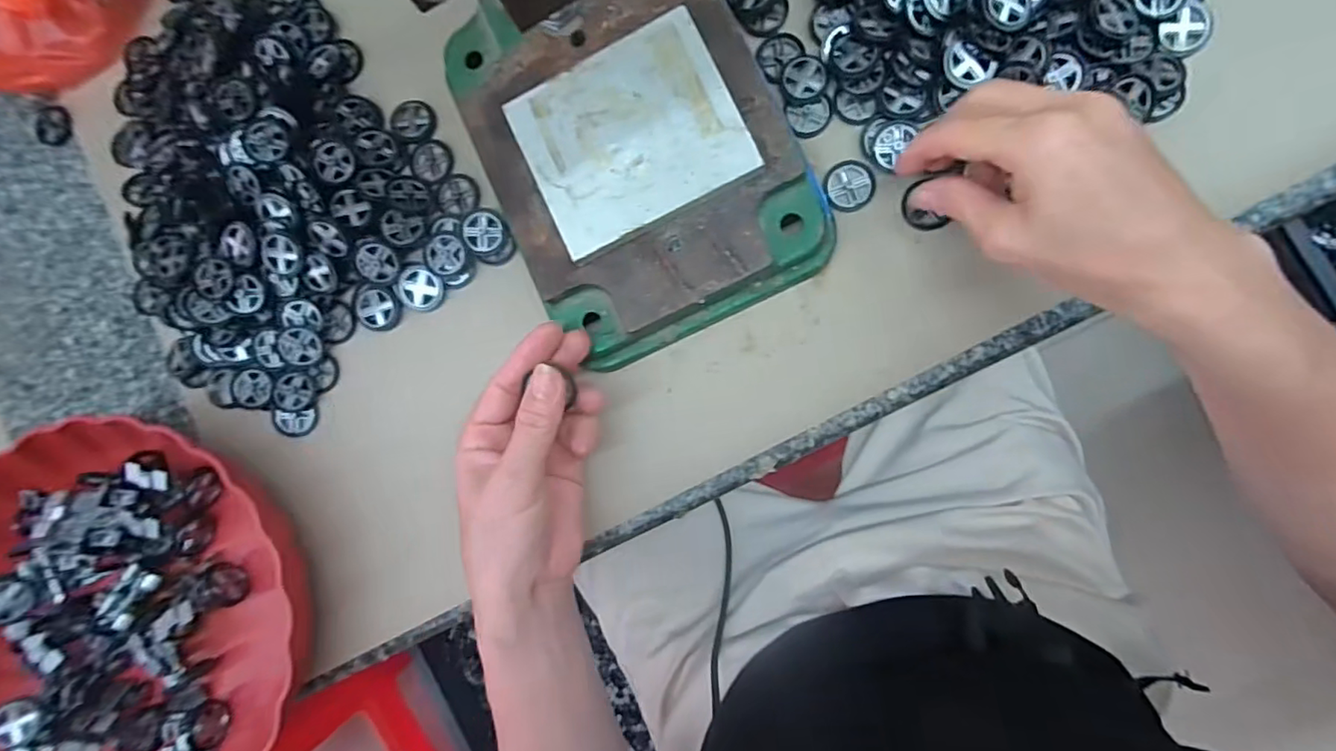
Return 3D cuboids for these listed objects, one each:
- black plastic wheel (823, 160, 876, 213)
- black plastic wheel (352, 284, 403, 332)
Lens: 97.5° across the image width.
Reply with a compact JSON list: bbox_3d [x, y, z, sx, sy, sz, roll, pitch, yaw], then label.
[{"bbox_3d":[0.101,-0.106,0.326,0.027,0.004,0.027,0,88,9],"label":"black plastic wheel"},{"bbox_3d":[-0.182,-0.042,0.362,0.031,0.006,0.027,-1,88,9],"label":"black plastic wheel"}]

